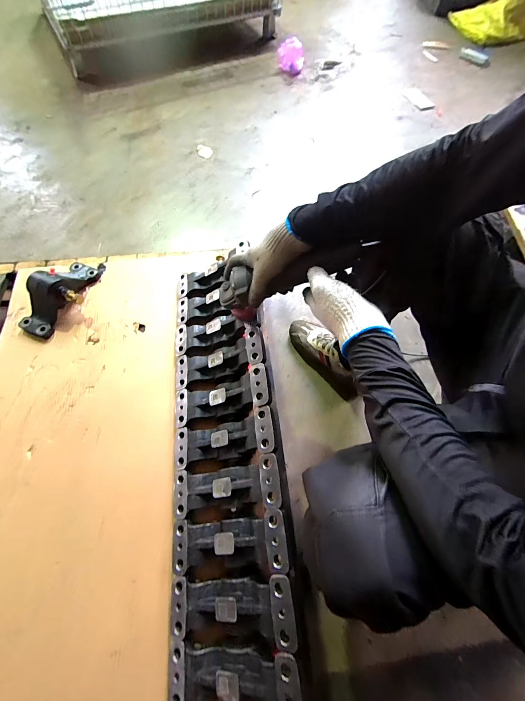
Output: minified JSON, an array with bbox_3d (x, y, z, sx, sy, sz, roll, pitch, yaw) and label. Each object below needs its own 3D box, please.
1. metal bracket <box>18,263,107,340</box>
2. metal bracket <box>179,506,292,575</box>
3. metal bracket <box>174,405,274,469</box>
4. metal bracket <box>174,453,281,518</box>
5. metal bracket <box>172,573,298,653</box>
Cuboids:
[{"bbox_3d":[-0.517,-0.153,0.710,0.120,0.075,0.260,24,67,9],"label":"metal bracket"},{"bbox_3d":[-0.056,0.336,0.485,0.229,0.046,0.089,-18,64,22],"label":"metal bracket"},{"bbox_3d":[-0.077,0.175,0.549,0.227,0.035,0.077,-19,64,22],"label":"metal bracket"},{"bbox_3d":[-0.070,0.253,0.515,0.228,0.038,0.079,-18,65,21],"label":"metal bracket"},{"bbox_3d":[-0.052,0.409,0.442,0.222,0.034,0.086,-16,64,21],"label":"metal bracket"}]

